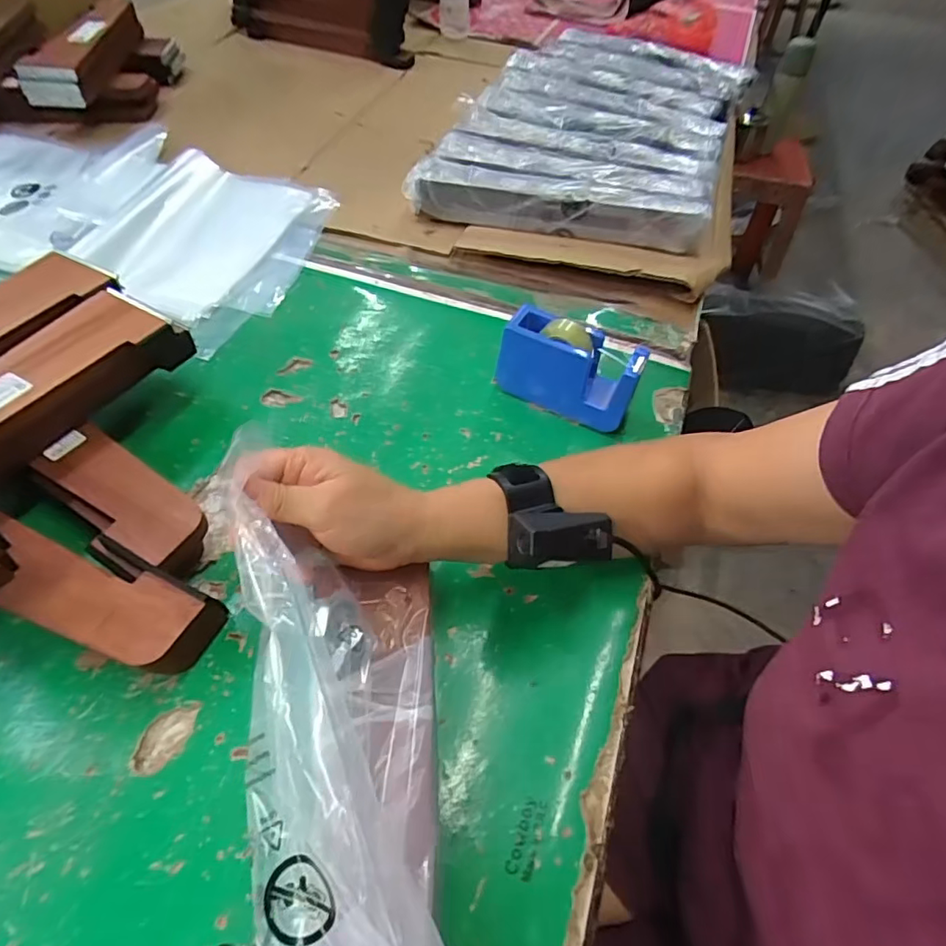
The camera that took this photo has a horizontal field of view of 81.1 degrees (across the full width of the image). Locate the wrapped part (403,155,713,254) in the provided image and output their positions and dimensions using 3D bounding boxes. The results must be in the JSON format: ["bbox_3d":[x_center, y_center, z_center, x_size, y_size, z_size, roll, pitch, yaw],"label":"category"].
[{"bbox_3d":[0.104,-0.337,0.704,0.370,0.060,0.085,9,53,2],"label":"wrapped part"}]

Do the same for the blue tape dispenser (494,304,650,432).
[{"bbox_3d":[0.092,-0.097,0.521,0.132,0.078,0.047,24,55,13],"label":"blue tape dispenser"}]

